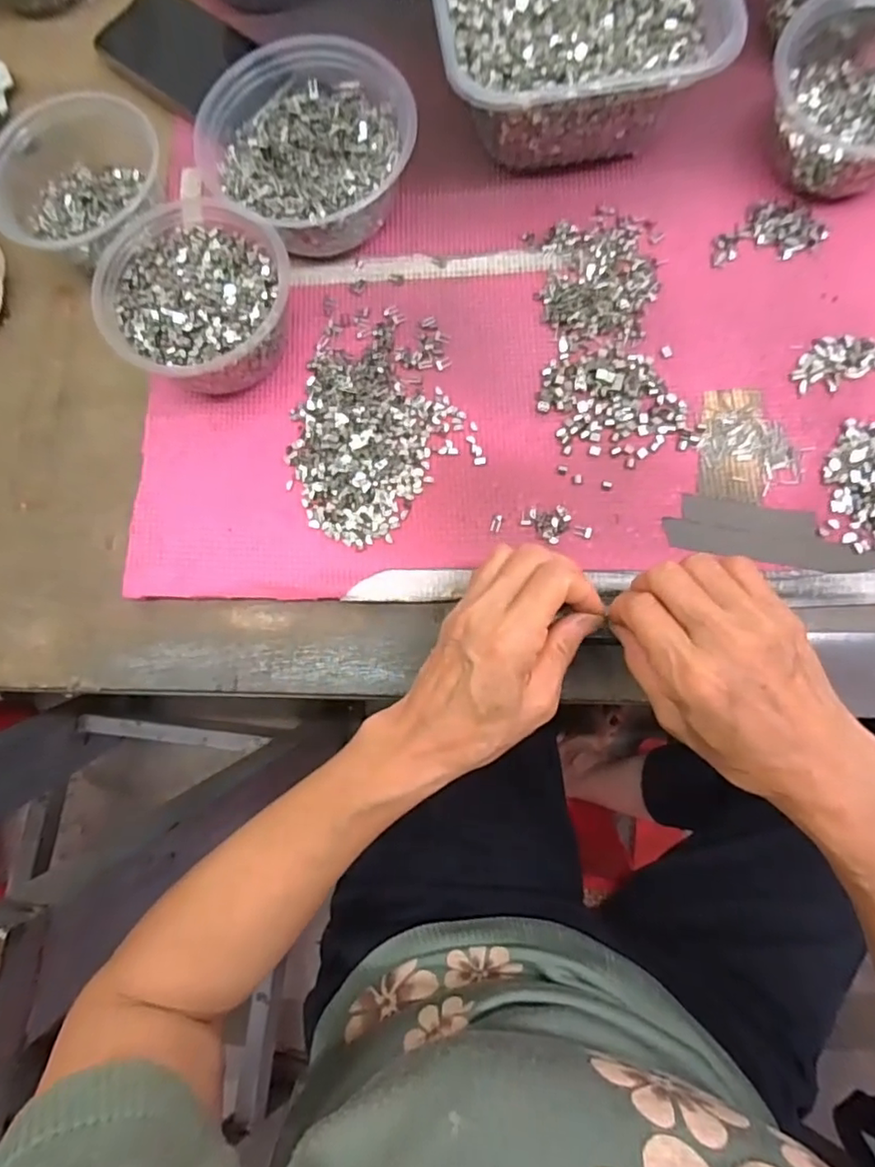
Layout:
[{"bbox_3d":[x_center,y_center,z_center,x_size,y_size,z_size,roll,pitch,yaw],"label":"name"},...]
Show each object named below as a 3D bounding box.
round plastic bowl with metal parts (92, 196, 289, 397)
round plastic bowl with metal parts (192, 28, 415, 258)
[{"bbox_3d":[-0.146,-0.180,0.379,0.109,0.057,0.116,-1,79,3],"label":"round plastic bowl with metal parts"},{"bbox_3d":[-0.084,-0.285,0.398,0.132,0.054,0.130,-1,79,3],"label":"round plastic bowl with metal parts"}]

